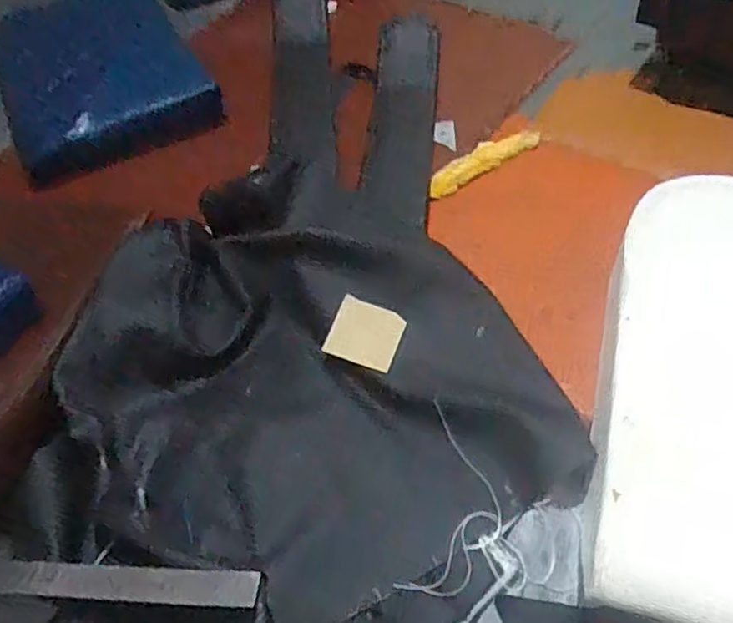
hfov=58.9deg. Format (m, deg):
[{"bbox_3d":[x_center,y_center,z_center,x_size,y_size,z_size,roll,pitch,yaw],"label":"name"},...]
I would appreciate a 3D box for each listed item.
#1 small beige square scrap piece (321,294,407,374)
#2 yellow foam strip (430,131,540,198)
[{"bbox_3d":[-0.001,0.027,0.780,0.083,0.006,0.076,19,74,7],"label":"small beige square scrap piece"},{"bbox_3d":[0.185,-0.243,1.055,0.227,0.025,0.051,-33,57,-19],"label":"yellow foam strip"}]

